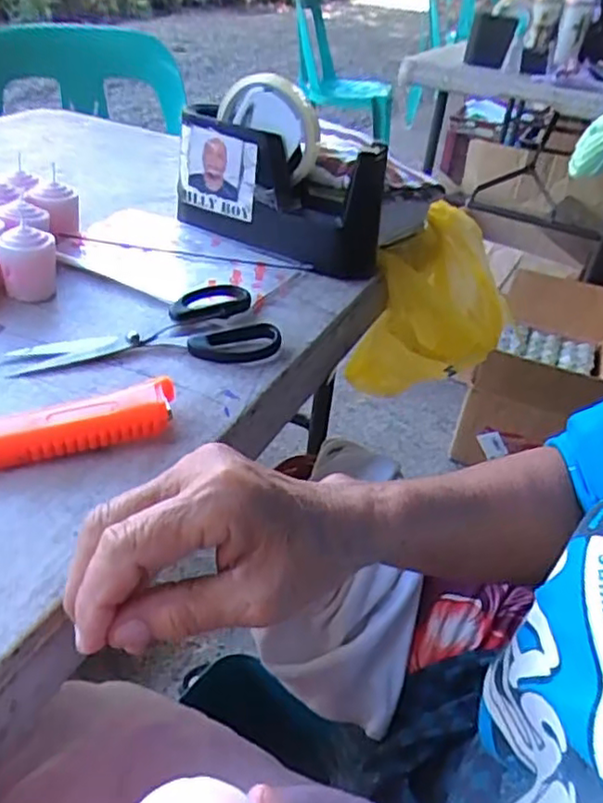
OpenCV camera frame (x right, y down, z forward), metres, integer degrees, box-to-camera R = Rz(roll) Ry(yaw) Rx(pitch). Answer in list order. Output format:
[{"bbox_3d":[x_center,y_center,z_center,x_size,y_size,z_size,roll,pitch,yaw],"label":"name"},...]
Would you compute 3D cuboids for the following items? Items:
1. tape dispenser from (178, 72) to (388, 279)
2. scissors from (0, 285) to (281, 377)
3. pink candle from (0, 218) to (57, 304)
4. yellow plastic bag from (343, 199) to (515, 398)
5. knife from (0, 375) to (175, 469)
[{"bbox_3d":[-0.018,-0.193,0.540,0.183,0.118,0.066,17,39,14],"label":"tape dispenser"},{"bbox_3d":[-0.104,-0.048,0.429,0.168,0.014,0.079,-10,40,-20],"label":"scissors"},{"bbox_3d":[-0.192,-0.098,0.453,0.037,0.045,0.031,-12,41,-22],"label":"pink candle"},{"bbox_3d":[0.147,-0.091,0.671,0.114,0.161,0.216,20,39,17],"label":"yellow plastic bag"},{"bbox_3d":[-0.144,0.018,0.328,0.161,0.022,0.029,-12,41,-22],"label":"knife"}]

